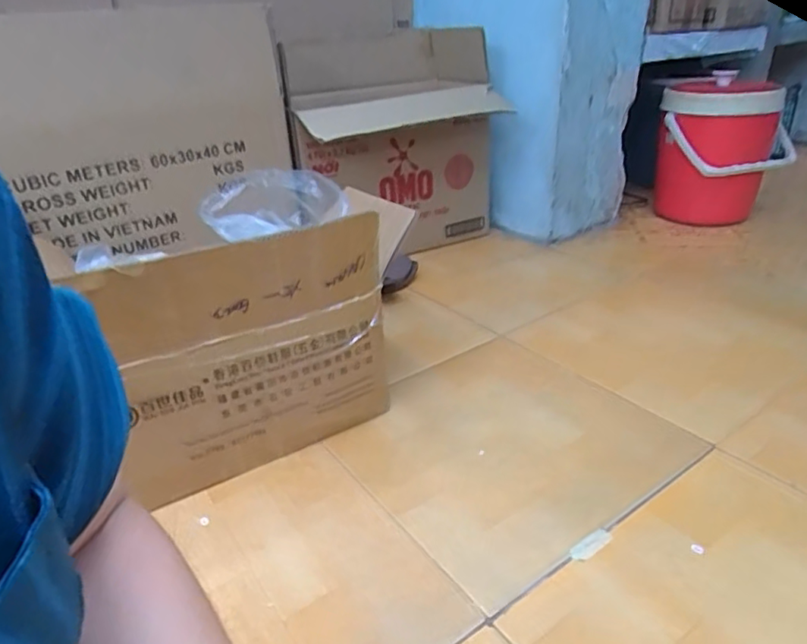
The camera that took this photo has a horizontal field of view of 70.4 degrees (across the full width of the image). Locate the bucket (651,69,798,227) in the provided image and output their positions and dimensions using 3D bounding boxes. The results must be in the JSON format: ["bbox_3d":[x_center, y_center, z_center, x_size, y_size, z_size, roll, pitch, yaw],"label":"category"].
[{"bbox_3d":[0.752,-0.395,1.359,0.294,0.341,0.296,12,32,26],"label":"bucket"}]

